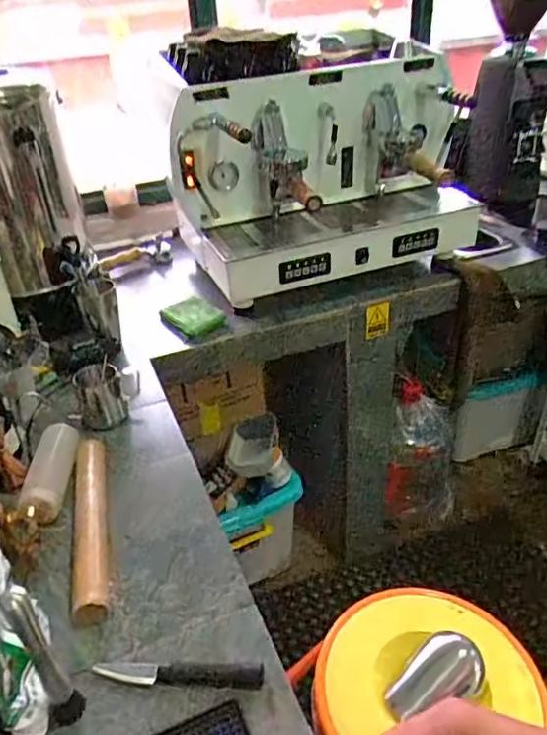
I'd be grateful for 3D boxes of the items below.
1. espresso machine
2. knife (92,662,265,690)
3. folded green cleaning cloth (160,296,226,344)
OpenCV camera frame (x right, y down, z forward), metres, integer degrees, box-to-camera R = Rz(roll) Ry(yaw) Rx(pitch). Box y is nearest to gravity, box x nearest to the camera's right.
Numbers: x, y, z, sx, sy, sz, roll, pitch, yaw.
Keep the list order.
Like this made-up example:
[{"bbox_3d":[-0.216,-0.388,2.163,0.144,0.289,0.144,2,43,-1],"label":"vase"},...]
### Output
[{"bbox_3d":[0.134,-0.457,1.343,0.696,0.417,0.404,-18,38,-20],"label":"espresso machine"},{"bbox_3d":[-0.103,0.334,0.640,0.180,0.017,0.028,-2,35,3],"label":"knife"},{"bbox_3d":[-0.180,-0.110,1.279,0.104,0.036,0.124,-26,41,-28],"label":"folded green cleaning cloth"}]

